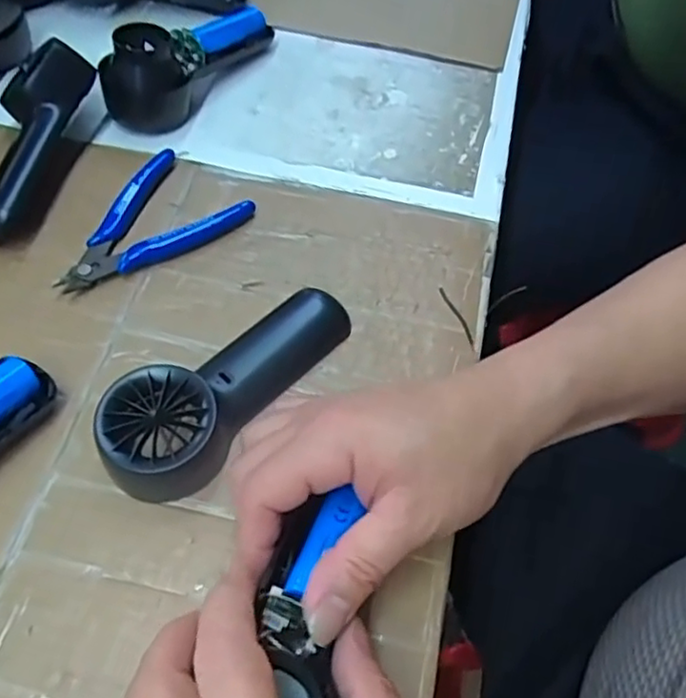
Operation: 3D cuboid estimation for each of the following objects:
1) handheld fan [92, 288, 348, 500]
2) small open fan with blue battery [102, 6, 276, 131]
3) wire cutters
[{"bbox_3d":[-0.060,0.013,0.334,0.055,0.031,0.146,34,61,17],"label":"handheld fan"},{"bbox_3d":[-0.110,-0.216,0.466,0.053,0.052,0.138,27,60,13],"label":"small open fan with blue battery"},{"bbox_3d":[-0.122,-0.072,0.394,0.072,0.015,0.115,37,62,19],"label":"wire cutters"}]

